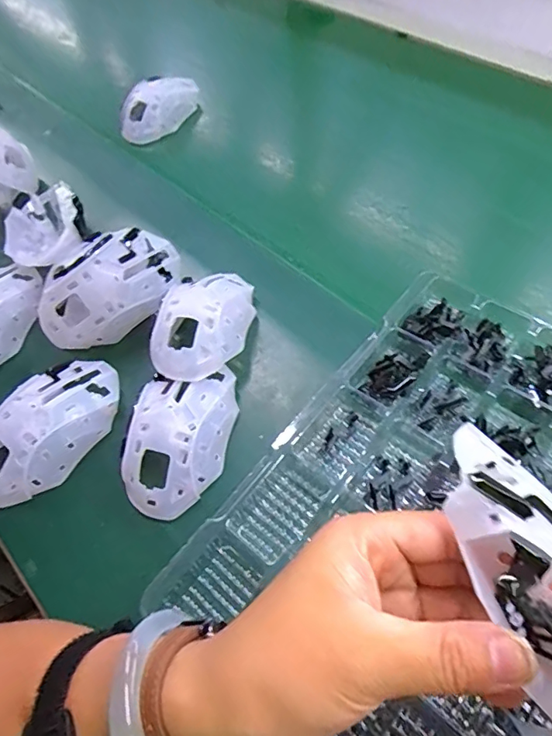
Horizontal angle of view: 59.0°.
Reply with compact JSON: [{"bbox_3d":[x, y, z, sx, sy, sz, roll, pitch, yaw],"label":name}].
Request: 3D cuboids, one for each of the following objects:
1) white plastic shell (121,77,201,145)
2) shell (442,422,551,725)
[{"bbox_3d":[-0.135,-0.310,0.577,0.063,0.041,0.107,22,61,16],"label":"white plastic shell"},{"bbox_3d":[0.089,0.067,0.170,0.045,0.025,0.097,-14,67,-7],"label":"shell"}]

